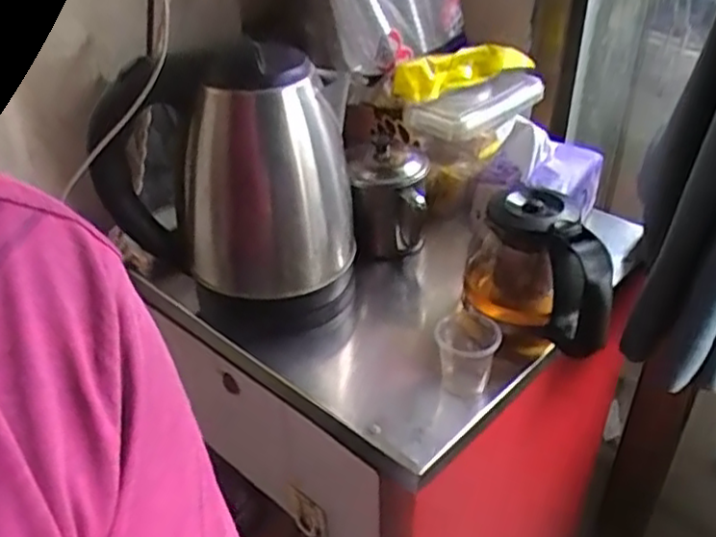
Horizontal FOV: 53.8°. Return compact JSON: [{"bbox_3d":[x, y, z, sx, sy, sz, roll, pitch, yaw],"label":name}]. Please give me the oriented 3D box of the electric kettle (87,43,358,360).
[{"bbox_3d":[-0.101,-0.055,0.624,0.175,0.244,0.141,10,37,15],"label":"electric kettle"}]

